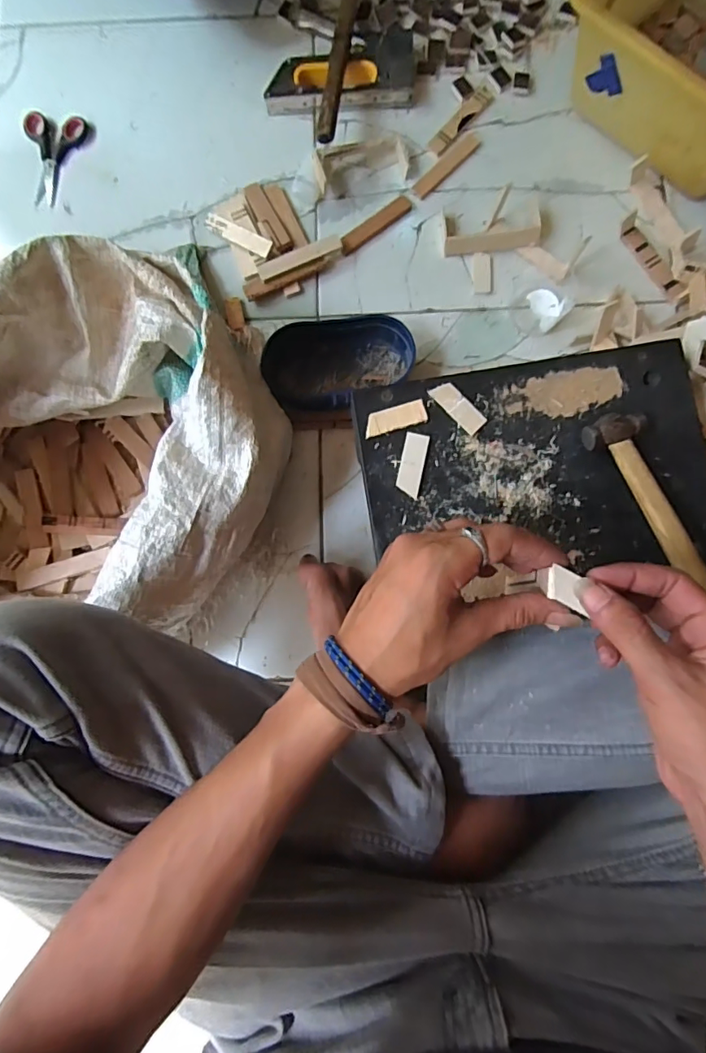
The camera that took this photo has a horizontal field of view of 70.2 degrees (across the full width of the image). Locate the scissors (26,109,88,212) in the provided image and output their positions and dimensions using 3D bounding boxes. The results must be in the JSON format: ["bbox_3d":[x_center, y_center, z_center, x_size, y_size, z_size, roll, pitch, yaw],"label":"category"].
[{"bbox_3d":[-0.360,-0.441,0.605,0.070,0.015,0.116,1,84,1],"label":"scissors"}]

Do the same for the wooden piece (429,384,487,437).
[{"bbox_3d":[0.087,-0.098,0.415,0.019,0.004,0.050,-42,85,-3],"label":"wooden piece"}]

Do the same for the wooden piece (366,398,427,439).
[{"bbox_3d":[0.035,-0.090,0.416,0.051,0.004,0.021,-15,84,0],"label":"wooden piece"}]

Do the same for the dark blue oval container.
[{"bbox_3d":[-0.017,-0.180,0.544,0.159,0.044,0.091,-5,84,1],"label":"dark blue oval container"}]

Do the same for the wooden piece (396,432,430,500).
[{"bbox_3d":[0.049,-0.051,0.413,0.020,0.005,0.052,12,84,3],"label":"wooden piece"}]

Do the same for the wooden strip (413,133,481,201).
[{"bbox_3d":[0.110,-0.423,0.588,0.102,0.006,0.019,-45,85,-4],"label":"wooden strip"}]

